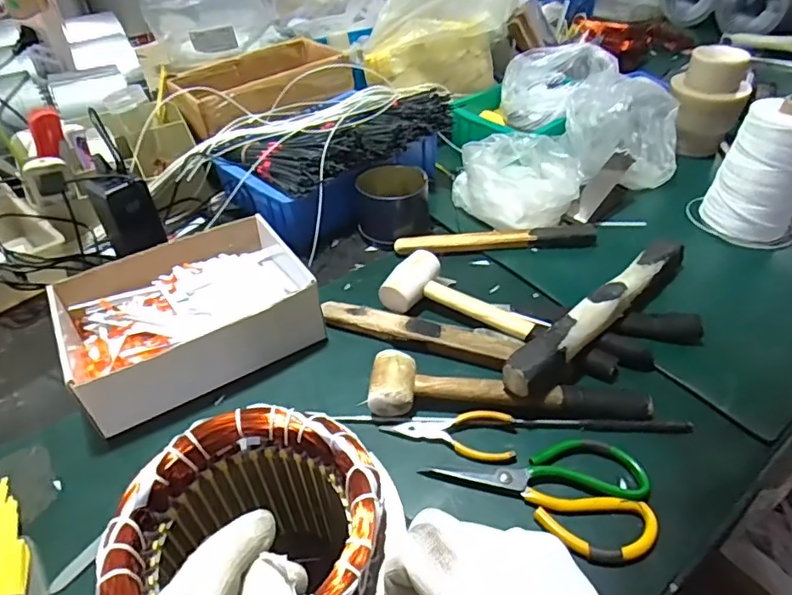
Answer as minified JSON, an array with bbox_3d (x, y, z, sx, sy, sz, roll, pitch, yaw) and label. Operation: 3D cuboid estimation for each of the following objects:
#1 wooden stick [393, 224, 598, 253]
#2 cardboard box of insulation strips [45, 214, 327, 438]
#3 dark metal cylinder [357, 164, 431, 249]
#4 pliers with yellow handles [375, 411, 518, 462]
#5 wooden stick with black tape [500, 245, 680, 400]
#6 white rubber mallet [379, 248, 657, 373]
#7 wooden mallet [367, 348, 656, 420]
[{"bbox_3d":[0.130,-0.073,0.701,0.255,0.026,0.027,-3,41,0],"label":"wooden stick"},{"bbox_3d":[-0.224,0.019,0.583,0.237,0.080,0.188,-23,45,-21],"label":"cardboard box of insulation strips"},{"bbox_3d":[-0.002,-0.126,0.732,0.099,0.075,0.109,-4,41,-2],"label":"dark metal cylinder"},{"bbox_3d":[0.047,0.122,0.492,0.116,0.013,0.045,6,42,10],"label":"pliers with yellow handles"},{"bbox_3d":[0.223,0.011,0.568,0.317,0.050,0.039,-32,49,-29],"label":"wooden stick with black tape"},{"bbox_3d":[0.124,0.022,0.579,0.294,0.048,0.081,20,46,24],"label":"white rubber mallet"},{"bbox_3d":[0.107,0.084,0.512,0.262,0.043,0.063,-1,41,2],"label":"wooden mallet"}]

